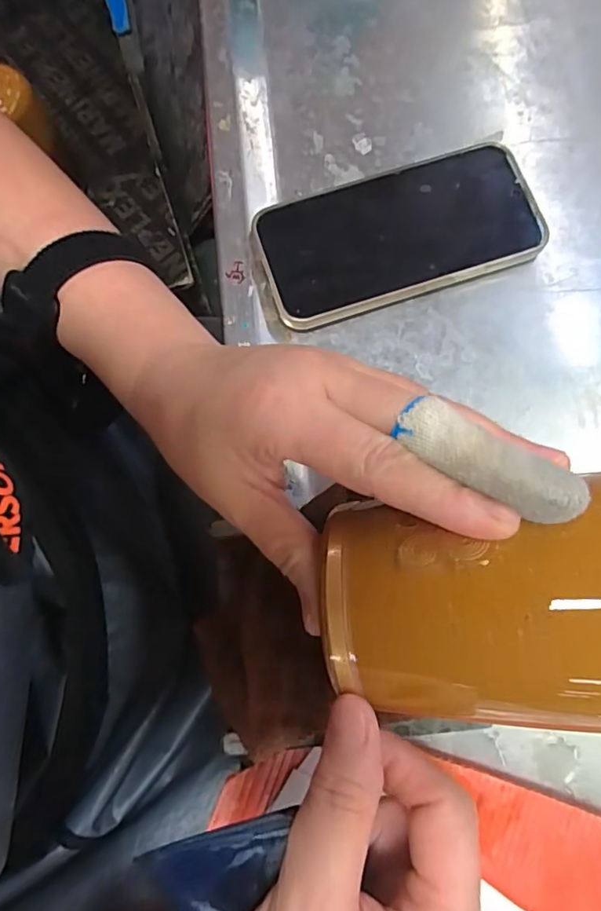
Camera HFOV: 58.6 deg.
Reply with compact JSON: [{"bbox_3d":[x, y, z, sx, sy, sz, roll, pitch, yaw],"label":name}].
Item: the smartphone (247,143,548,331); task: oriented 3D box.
[{"bbox_3d":[0.056,-0.126,0.306,0.155,0.017,0.077,-18,78,-3],"label":"smartphone"}]

